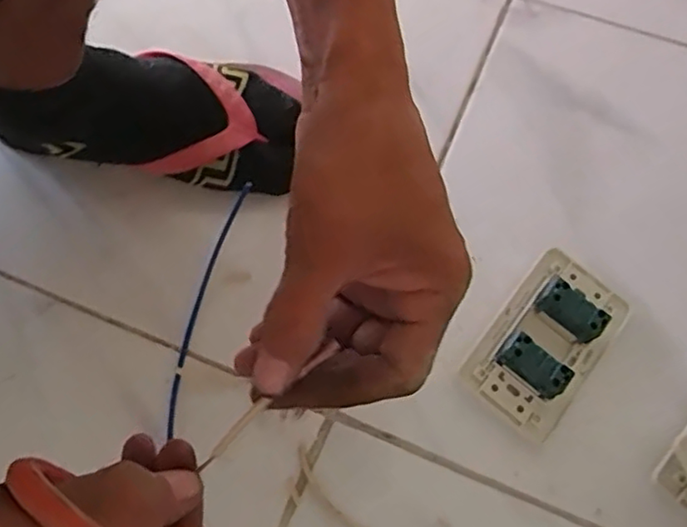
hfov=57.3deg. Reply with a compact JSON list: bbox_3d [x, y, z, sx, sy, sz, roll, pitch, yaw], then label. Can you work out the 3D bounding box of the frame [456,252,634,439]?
[{"bbox_3d":[0.131,0.048,0.403,0.066,0.031,0.115,37,70,15],"label":"frame"}]

